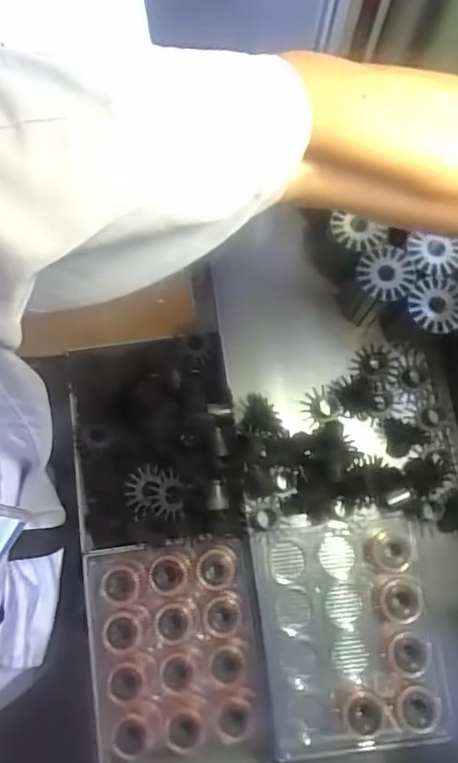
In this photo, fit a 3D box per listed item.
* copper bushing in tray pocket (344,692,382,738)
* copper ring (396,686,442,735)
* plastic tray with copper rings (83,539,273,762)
[{"bbox_3d":[0.116,0.289,0.511,0.033,0.017,0.034,0,77,0],"label":"copper bushing in tray pocket"},{"bbox_3d":[0.166,0.285,0.508,0.037,0.015,0.036,0,77,0],"label":"copper ring"},{"bbox_3d":[-0.049,0.269,0.565,0.158,0.047,0.213,-6,77,-2],"label":"plastic tray with copper rings"}]

